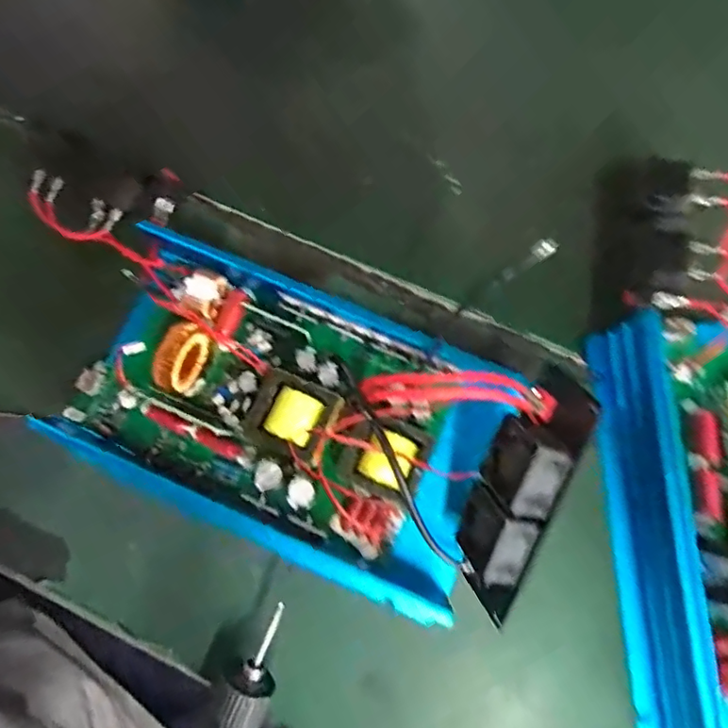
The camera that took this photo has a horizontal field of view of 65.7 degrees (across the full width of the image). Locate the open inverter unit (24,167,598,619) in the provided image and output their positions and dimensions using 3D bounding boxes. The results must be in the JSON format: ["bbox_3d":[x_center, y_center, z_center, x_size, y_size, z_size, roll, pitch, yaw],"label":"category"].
[{"bbox_3d":[-0.062,0.015,0.335,0.346,0.082,0.162,30,79,7],"label":"open inverter unit"}]

